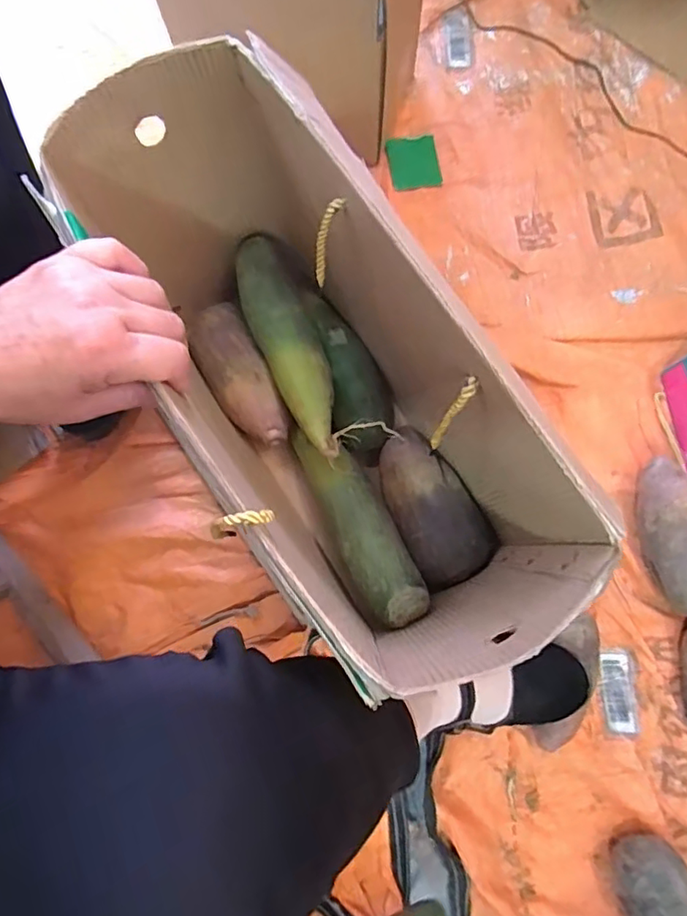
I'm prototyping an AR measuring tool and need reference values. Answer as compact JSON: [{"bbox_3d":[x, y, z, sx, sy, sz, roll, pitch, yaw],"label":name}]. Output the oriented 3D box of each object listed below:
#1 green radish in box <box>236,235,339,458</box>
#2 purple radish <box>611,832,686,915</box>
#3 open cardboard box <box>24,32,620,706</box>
[{"bbox_3d":[-0.047,-0.096,0.472,0.053,0.046,0.201,-18,78,-3],"label":"green radish in box"},{"bbox_3d":[0.303,0.441,0.523,0.066,0.061,0.150,-13,80,-3],"label":"purple radish"},{"bbox_3d":[-0.023,-0.043,0.421,0.155,0.277,0.384,-34,81,-6],"label":"open cardboard box"}]

